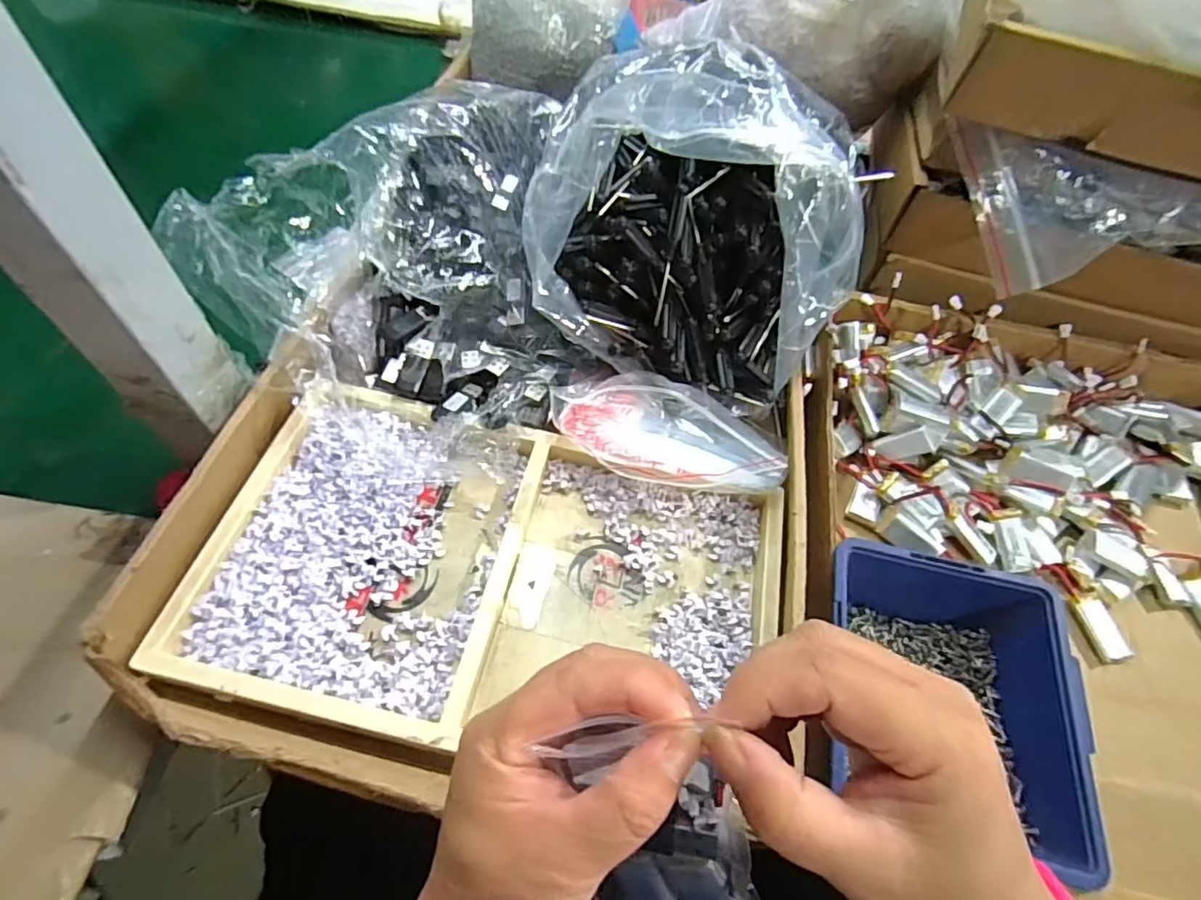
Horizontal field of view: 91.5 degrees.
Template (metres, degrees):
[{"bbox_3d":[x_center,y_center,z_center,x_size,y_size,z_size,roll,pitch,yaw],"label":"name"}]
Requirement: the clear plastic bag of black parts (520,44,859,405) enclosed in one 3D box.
[{"bbox_3d":[0.067,-0.161,0.409,0.216,0.133,0.214,22,58,8],"label":"clear plastic bag of black parts"}]

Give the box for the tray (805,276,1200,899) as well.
[{"bbox_3d":[0.303,0.072,0.368,0.342,0.063,0.376,12,58,4],"label":"tray"}]

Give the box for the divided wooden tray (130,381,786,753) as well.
[{"bbox_3d":[-0.058,0.073,0.343,0.318,0.028,0.184,12,58,4],"label":"divided wooden tray"}]

